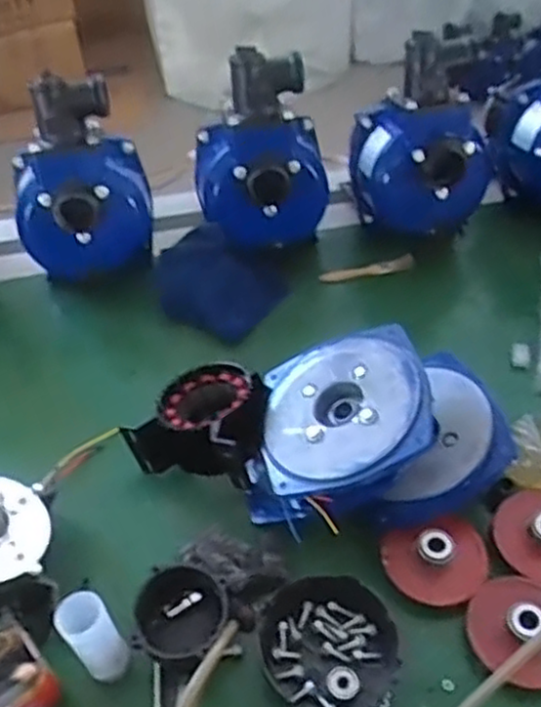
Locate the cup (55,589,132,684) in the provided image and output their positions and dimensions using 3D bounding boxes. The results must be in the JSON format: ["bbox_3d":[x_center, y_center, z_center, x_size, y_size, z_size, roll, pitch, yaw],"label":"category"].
[{"bbox_3d":[-0.178,0.289,0.744,0.045,0.118,0.049,-2,48,2],"label":"cup"}]

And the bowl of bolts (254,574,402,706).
[{"bbox_3d":[0.061,0.312,0.786,0.138,0.035,0.140,-1,49,1],"label":"bowl of bolts"}]

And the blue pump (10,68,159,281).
[{"bbox_3d":[-0.279,-0.246,1.075,0.203,0.254,0.147,-15,50,-12],"label":"blue pump"}]

